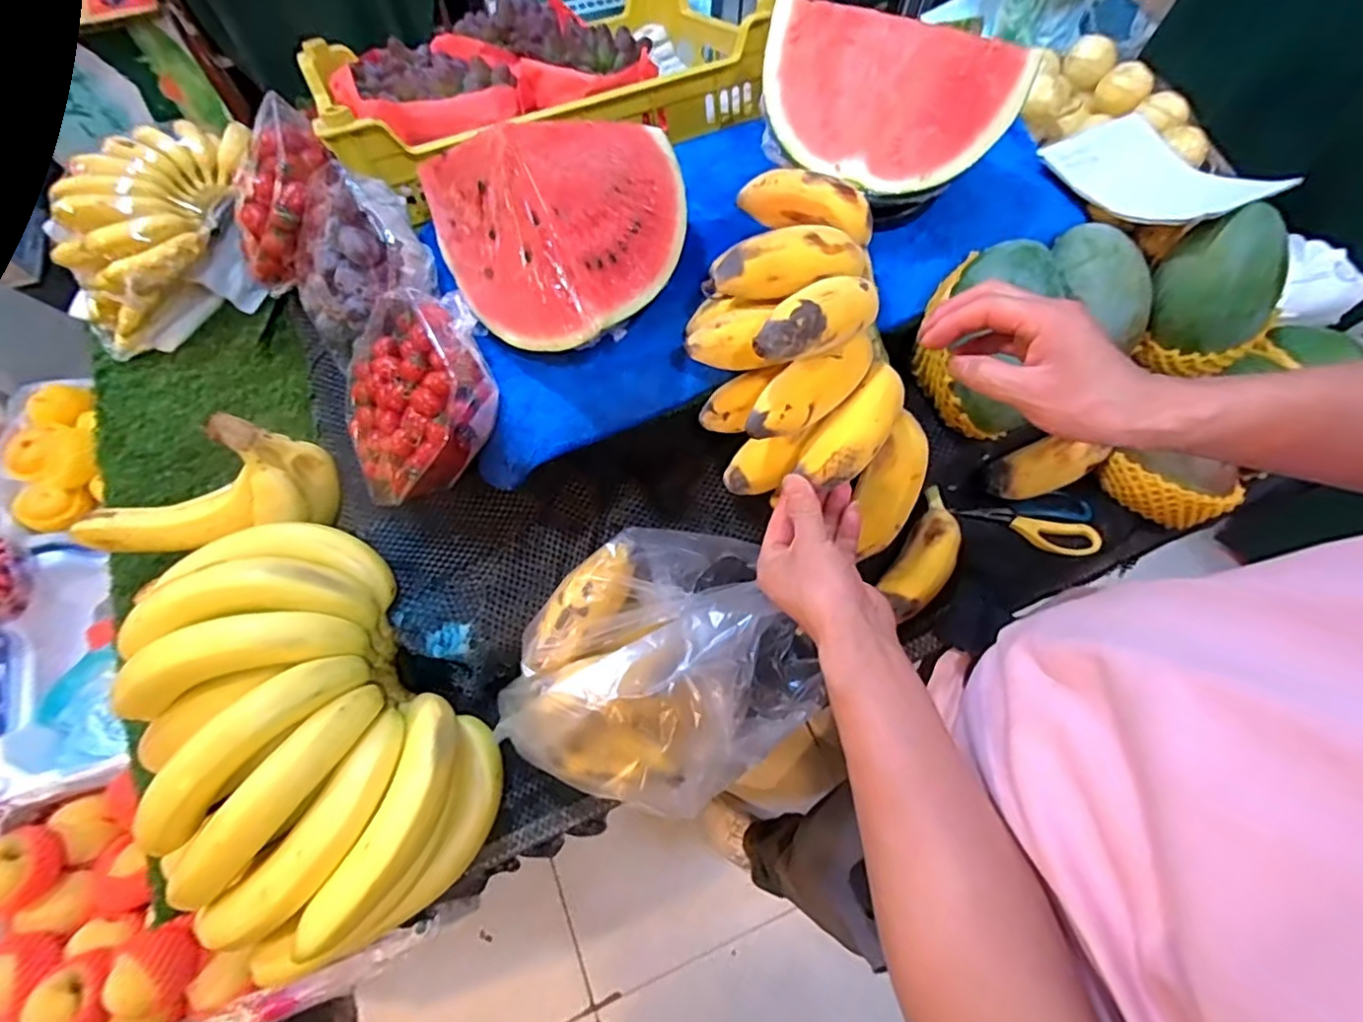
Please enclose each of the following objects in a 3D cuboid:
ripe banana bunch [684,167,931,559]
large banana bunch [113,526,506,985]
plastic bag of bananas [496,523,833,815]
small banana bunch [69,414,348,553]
[{"bbox_3d":[0.098,-0.119,0.483,0.164,0.168,0.271,-19,68,-9],"label":"ripe banana bunch"},{"bbox_3d":[-0.264,0.154,0.426,0.183,0.109,0.254,-35,72,-15],"label":"large banana bunch"},{"bbox_3d":[-0.018,0.119,0.464,0.227,0.101,0.185,-32,71,-14],"label":"plastic bag of bananas"},{"bbox_3d":[-0.393,-0.008,0.500,0.196,0.099,0.082,-19,68,3],"label":"small banana bunch"}]

